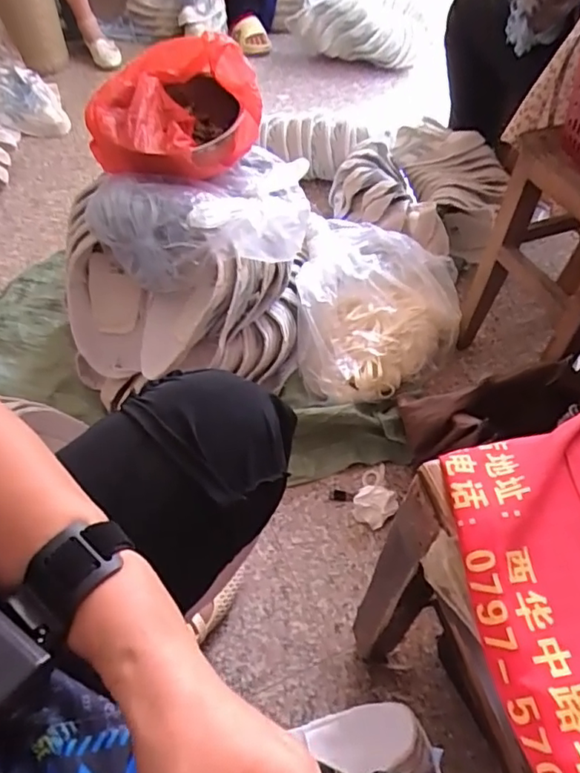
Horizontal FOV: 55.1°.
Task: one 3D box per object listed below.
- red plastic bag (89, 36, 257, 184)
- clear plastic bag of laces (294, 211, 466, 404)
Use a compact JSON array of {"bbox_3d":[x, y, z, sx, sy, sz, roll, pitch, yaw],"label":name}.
[{"bbox_3d":[-0.165,-0.411,0.830,0.204,0.120,0.257,24,56,17],"label":"red plastic bag"},{"bbox_3d":[0.159,-0.130,1.009,0.300,0.126,0.355,9,53,6],"label":"clear plastic bag of laces"}]

